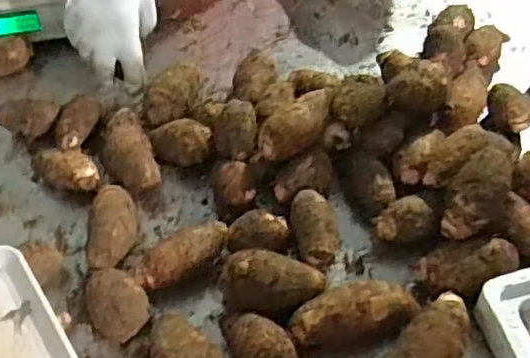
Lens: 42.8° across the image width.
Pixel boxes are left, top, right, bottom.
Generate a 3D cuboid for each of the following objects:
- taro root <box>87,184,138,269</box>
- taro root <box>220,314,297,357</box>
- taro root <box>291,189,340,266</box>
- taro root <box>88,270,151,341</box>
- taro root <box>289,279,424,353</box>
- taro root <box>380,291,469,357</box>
[{"bbox_3d":[-0.152,0.049,0.675,0.047,0.043,0.088,7,53,7],"label":"taro root"},{"bbox_3d":[-0.006,0.150,0.600,0.046,0.056,0.081,-32,56,-22],"label":"taro root"},{"bbox_3d":[0.050,0.046,0.664,0.042,0.033,0.079,-8,51,-4],"label":"taro root"},{"bbox_3d":[-0.133,0.116,0.618,0.049,0.049,0.062,-37,60,-23],"label":"taro root"},{"bbox_3d":[0.082,0.122,0.612,0.120,0.043,0.050,-8,51,-4],"label":"taro root"},{"bbox_3d":[0.144,0.149,0.589,0.054,0.055,0.104,36,60,28],"label":"taro root"}]

